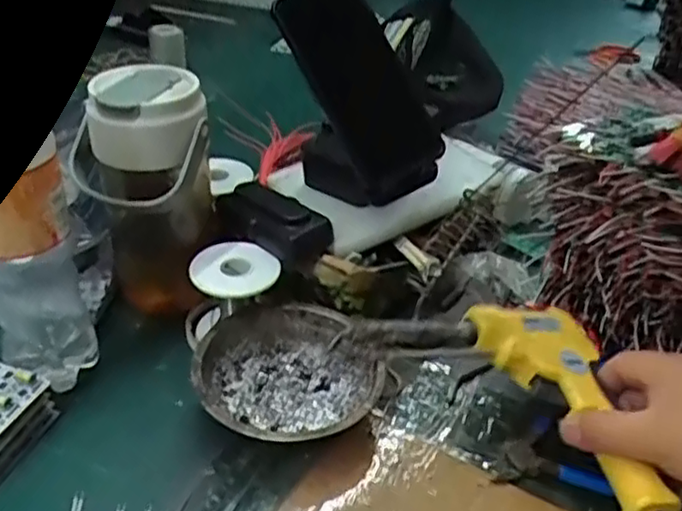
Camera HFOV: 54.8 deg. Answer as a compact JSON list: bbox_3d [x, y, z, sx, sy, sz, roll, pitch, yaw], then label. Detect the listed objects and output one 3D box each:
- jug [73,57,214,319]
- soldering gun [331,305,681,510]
[{"bbox_3d":[-0.143,-0.045,0.490,0.092,0.194,0.074,-3,35,-12],"label":"jug"},{"bbox_3d":[0.109,0.068,0.415,0.197,0.048,0.124,16,35,15],"label":"soldering gun"}]

